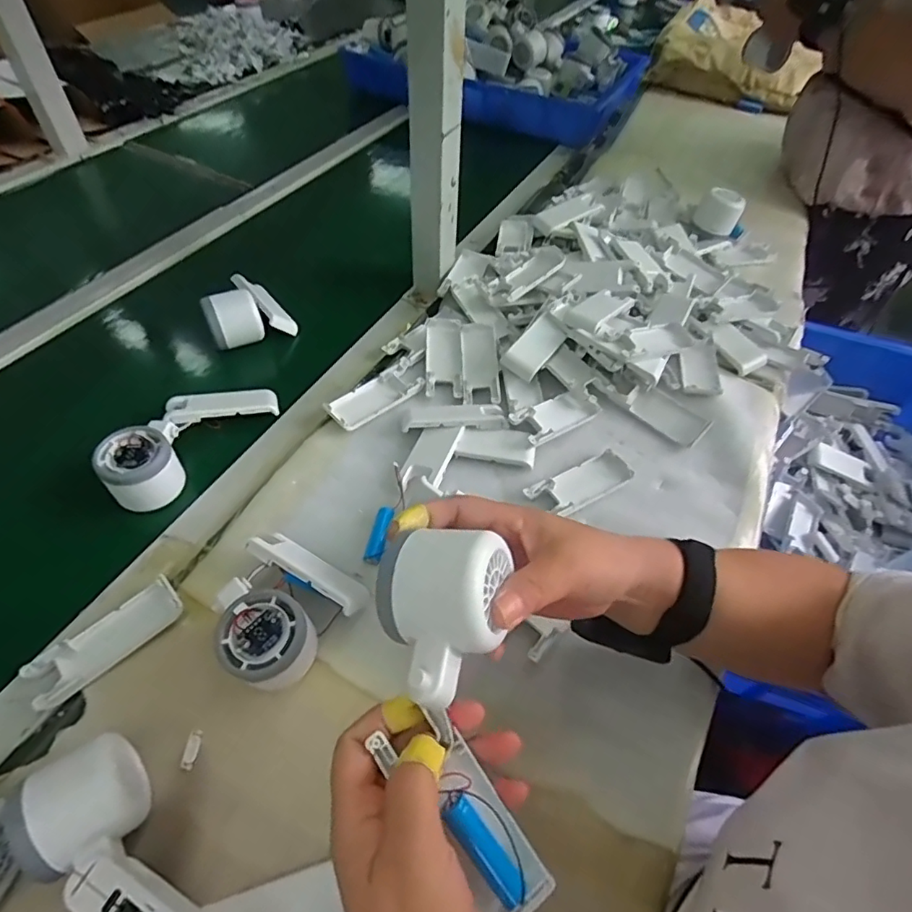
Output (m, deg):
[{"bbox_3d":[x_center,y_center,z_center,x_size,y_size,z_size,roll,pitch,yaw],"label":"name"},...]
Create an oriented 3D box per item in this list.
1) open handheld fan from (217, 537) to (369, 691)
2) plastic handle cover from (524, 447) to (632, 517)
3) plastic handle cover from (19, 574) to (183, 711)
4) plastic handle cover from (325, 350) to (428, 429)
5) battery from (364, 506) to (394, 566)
[{"bbox_3d":[-0.134,0.108,0.407,0.102,0.053,0.109,35,58,20],"label":"open handheld fan"},{"bbox_3d":[0.119,0.027,0.517,0.104,0.013,0.041,-25,57,-22],"label":"plastic handle cover"},{"bbox_3d":[-0.259,0.136,0.401,0.041,0.012,0.105,39,59,25],"label":"plastic handle cover"},{"bbox_3d":[-0.076,-0.068,0.574,0.128,0.019,0.045,-36,61,-28],"label":"plastic handle cover"},{"bbox_3d":[-0.067,0.068,0.471,0.016,0.012,0.052,11,51,6],"label":"battery"}]

